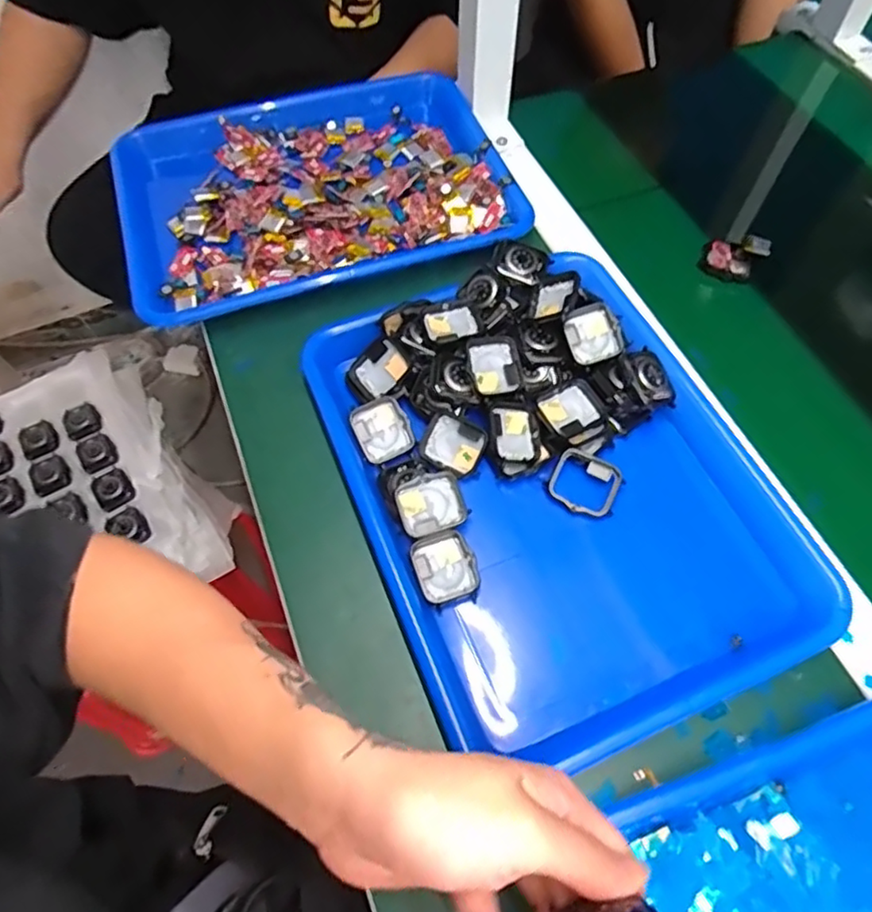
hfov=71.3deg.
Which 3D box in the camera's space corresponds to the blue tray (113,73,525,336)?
[{"bbox_3d":[-0.111,-0.239,0.558,0.346,0.039,0.258,-14,62,-6],"label":"blue tray"}]

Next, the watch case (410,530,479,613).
[{"bbox_3d":[0.007,0.072,0.386,0.037,0.012,0.043,-18,62,-9],"label":"watch case"}]

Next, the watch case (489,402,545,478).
[{"bbox_3d":[0.056,-0.012,0.425,0.036,0.008,0.051,-4,72,-22],"label":"watch case"}]

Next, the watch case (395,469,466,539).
[{"bbox_3d":[-0.004,0.033,0.405,0.042,0.010,0.038,-19,80,-9],"label":"watch case"}]

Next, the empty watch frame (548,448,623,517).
[{"bbox_3d":[0.101,0.019,0.411,0.046,0.008,0.041,25,80,5],"label":"empty watch frame"}]

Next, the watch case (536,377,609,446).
[{"bbox_3d":[0.096,-0.029,0.430,0.042,0.017,0.042,-28,64,-13],"label":"watch case"}]

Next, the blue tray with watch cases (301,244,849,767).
[{"bbox_3d":[0.074,0.009,0.412,0.253,0.046,0.336,-21,63,-10],"label":"blue tray with watch cases"}]

